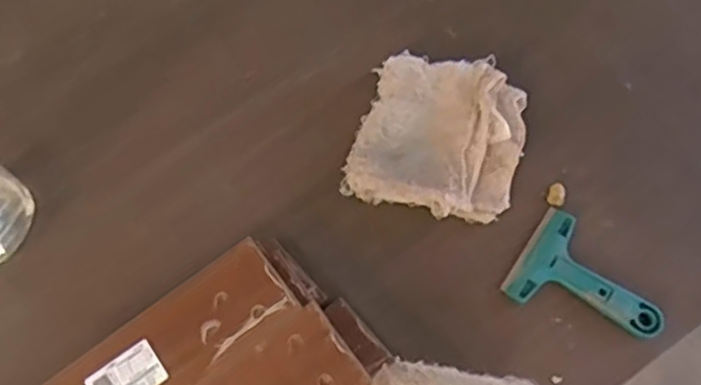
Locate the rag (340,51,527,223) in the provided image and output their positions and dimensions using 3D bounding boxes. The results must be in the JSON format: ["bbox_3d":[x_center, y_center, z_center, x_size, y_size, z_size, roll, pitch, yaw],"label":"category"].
[{"bbox_3d":[0.092,-0.059,0.725,0.164,0.037,0.161,14,73,6],"label":"rag"}]

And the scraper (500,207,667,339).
[{"bbox_3d":[0.234,0.091,0.682,0.142,0.011,0.100,33,76,11],"label":"scraper"}]

